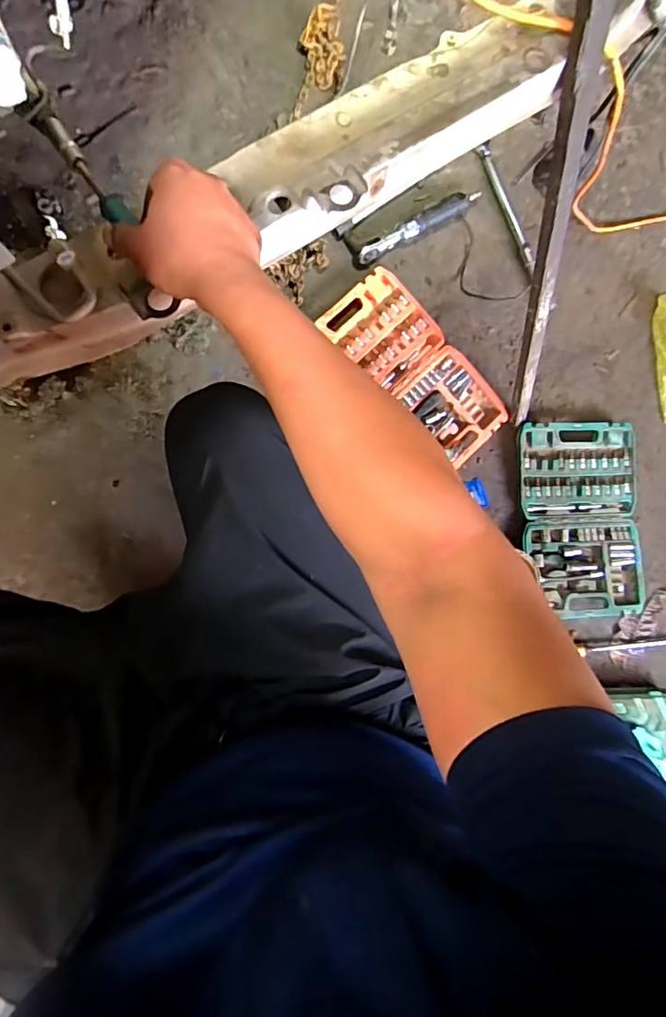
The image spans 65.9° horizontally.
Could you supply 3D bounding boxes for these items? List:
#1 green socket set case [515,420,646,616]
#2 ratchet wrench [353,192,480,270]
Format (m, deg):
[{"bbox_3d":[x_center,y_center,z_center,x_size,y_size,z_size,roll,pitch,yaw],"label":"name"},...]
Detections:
[{"bbox_3d":[0.516,0.024,1.057,0.245,0.043,0.395,-4,88,-9],"label":"green socket set case"},{"bbox_3d":[0.164,-0.547,1.006,0.283,0.027,0.035,-32,93,-8],"label":"ratchet wrench"}]

